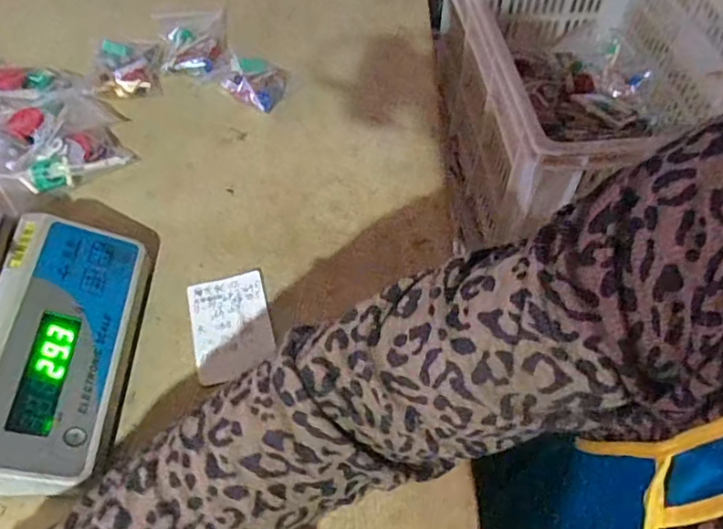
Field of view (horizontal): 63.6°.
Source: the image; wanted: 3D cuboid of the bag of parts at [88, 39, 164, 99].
[{"bbox_3d":[-0.250,-0.212,0.622,0.069,0.026,0.095,-5,54,-8],"label":"bag of parts"}]

